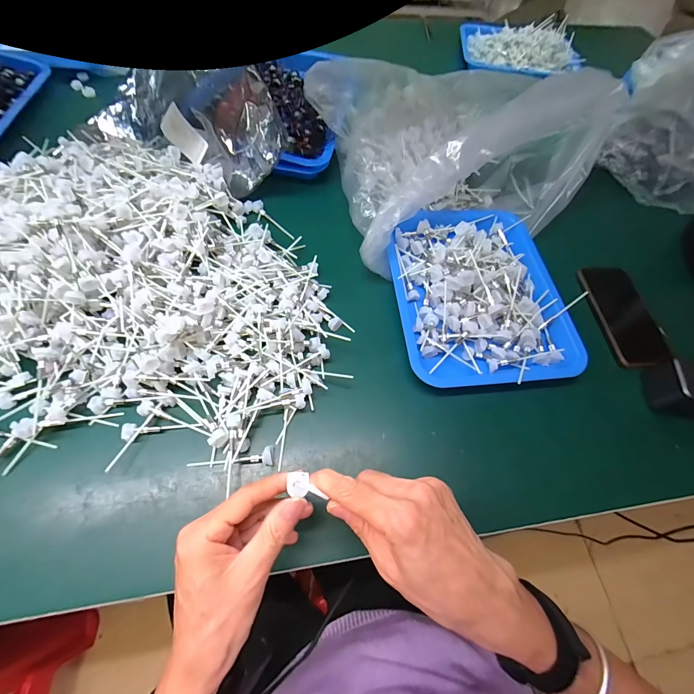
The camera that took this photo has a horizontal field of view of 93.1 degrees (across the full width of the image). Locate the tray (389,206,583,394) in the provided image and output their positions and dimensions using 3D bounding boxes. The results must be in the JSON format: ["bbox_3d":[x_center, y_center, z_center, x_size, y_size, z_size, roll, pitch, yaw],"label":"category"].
[{"bbox_3d":[0.174,-0.088,0.448,0.225,0.058,0.291,-1,63,-6],"label":"tray"}]

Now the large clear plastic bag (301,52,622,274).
[{"bbox_3d":[0.159,-0.332,0.495,0.364,0.141,0.370,-11,64,-11],"label":"large clear plastic bag"}]

